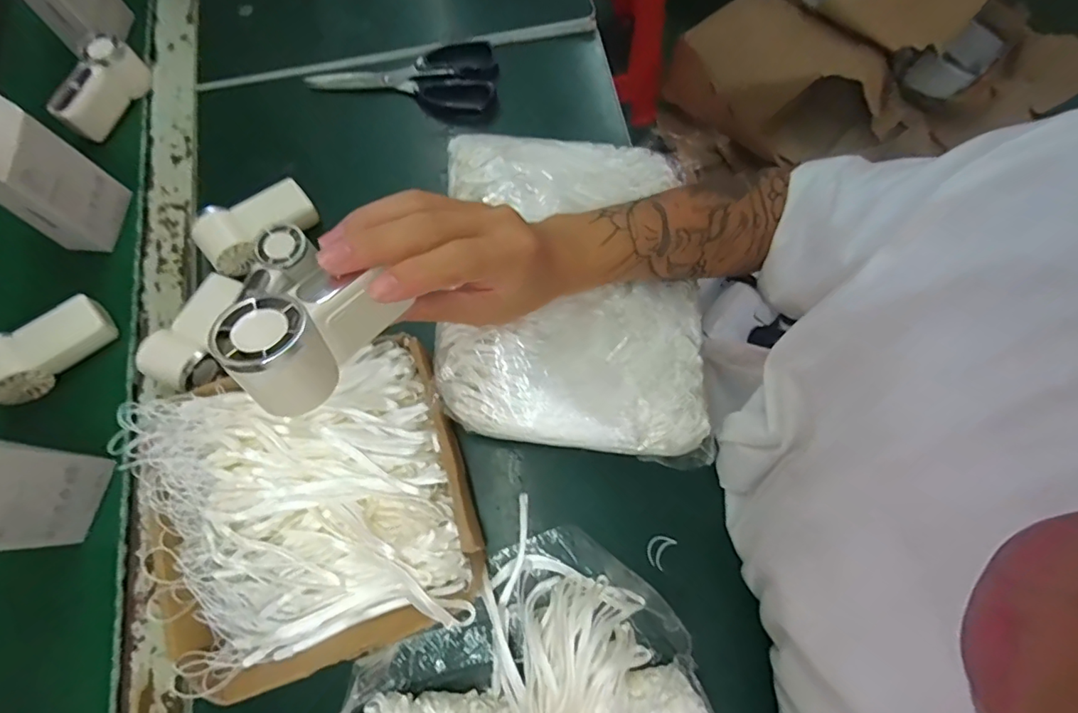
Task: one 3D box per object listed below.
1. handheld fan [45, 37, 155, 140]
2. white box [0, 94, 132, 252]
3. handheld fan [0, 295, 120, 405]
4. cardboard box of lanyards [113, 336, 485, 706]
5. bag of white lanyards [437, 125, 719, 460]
[{"bbox_3d":[-0.407,-0.249,0.477,0.031,0.039,0.089,16,73,6],"label":"handheld fan"},{"bbox_3d":[-0.393,-0.146,0.386,0.038,0.155,0.065,-2,72,0],"label":"white box"},{"bbox_3d":[-0.396,-0.010,0.411,0.094,0.028,0.049,-42,76,-12],"label":"handheld fan"},{"bbox_3d":[-0.151,0.105,0.353,0.200,0.064,0.210,-18,73,-5],"label":"cardboard box of lanyards"},{"bbox_3d":[0.029,-0.066,0.400,0.204,0.054,0.277,0,72,1],"label":"bag of white lanyards"}]

